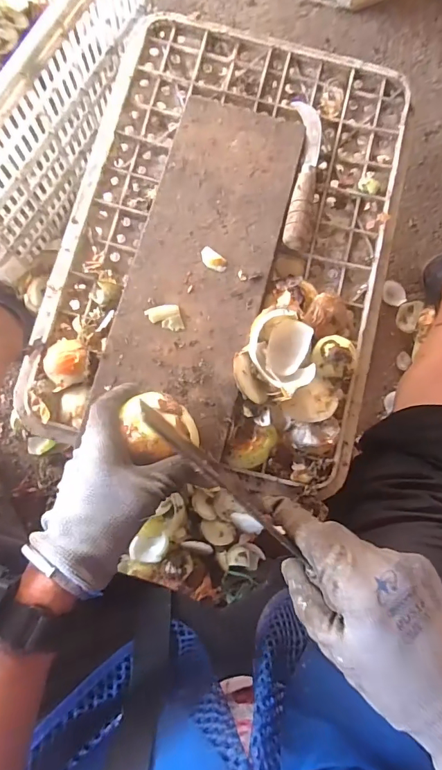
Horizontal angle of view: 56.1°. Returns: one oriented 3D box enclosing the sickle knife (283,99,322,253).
[{"bbox_3d":[0.089,-0.229,0.446,0.032,0.020,0.178,6,83,-1],"label":"sickle knife"}]

